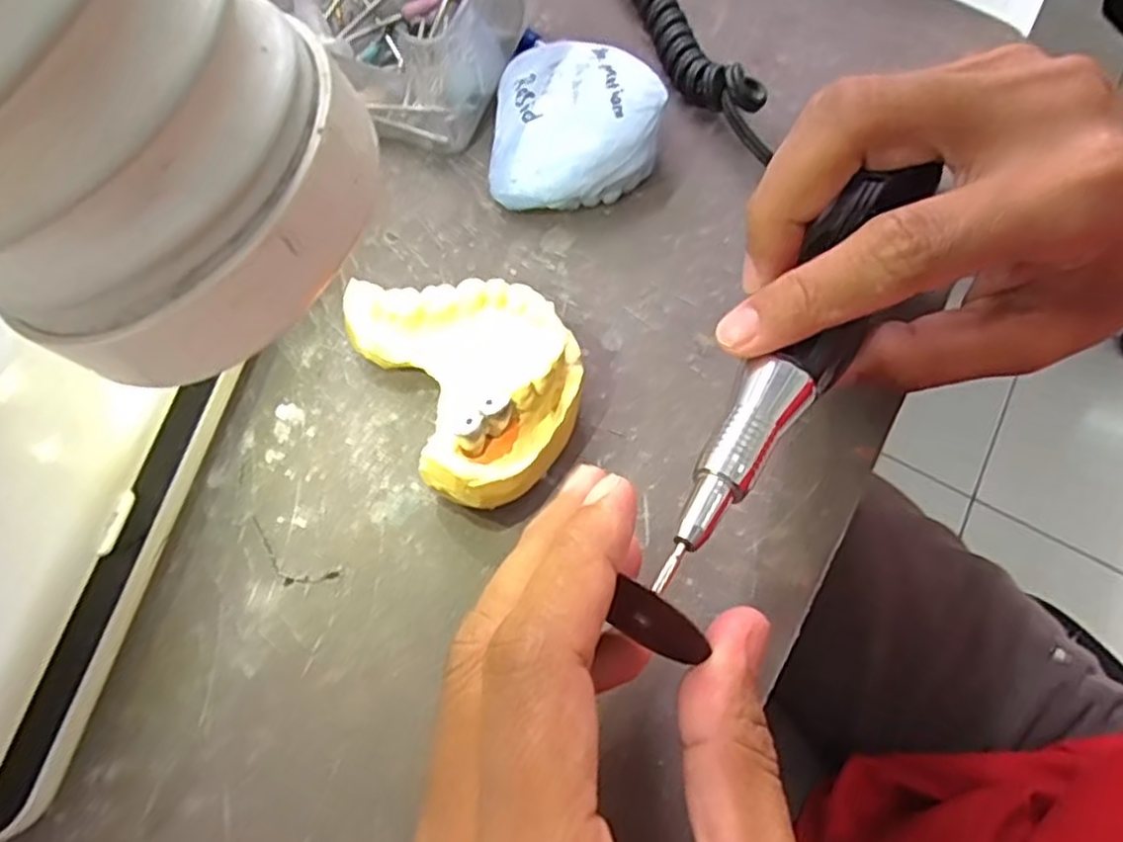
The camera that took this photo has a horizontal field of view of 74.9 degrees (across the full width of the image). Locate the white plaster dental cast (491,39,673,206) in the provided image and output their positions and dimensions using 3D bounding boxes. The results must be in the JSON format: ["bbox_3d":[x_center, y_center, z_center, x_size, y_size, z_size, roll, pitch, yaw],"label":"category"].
[{"bbox_3d":[0.005,-0.100,0.255,0.055,0.029,0.063,3,65,0],"label":"white plaster dental cast"}]

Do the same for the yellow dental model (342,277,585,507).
[{"bbox_3d":[-0.023,-0.012,0.209,0.052,0.033,0.072,-26,68,-13],"label":"yellow dental model"}]

